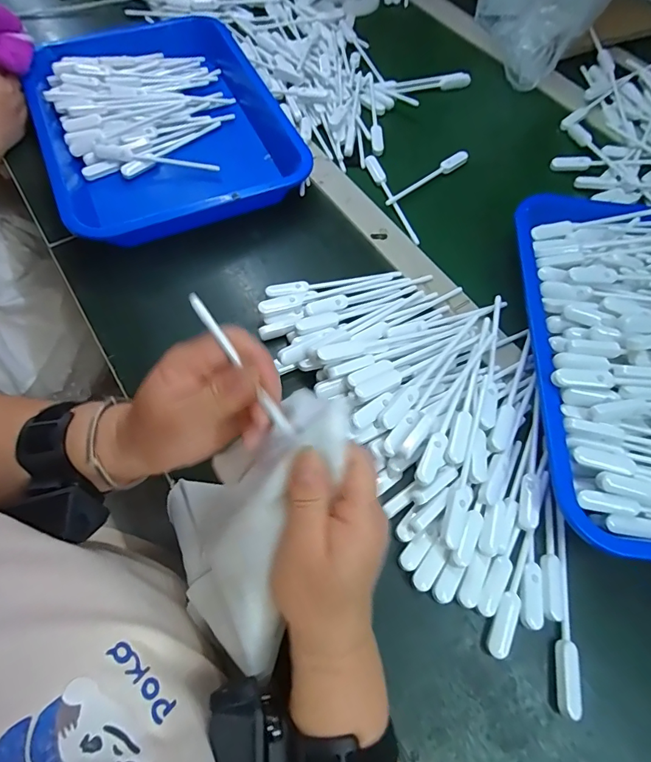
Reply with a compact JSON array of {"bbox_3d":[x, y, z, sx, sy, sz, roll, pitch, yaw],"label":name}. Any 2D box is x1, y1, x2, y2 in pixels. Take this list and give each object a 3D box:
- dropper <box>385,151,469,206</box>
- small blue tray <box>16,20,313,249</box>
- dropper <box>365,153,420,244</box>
[{"bbox_3d":[0.122,-0.245,0.526,0.139,0.015,0.016,-36,69,-17],"label":"dropper"},{"bbox_3d":[-0.189,-0.308,0.520,0.270,0.048,0.358,-20,67,-9],"label":"small blue tray"},{"bbox_3d":[0.076,-0.214,0.510,0.017,0.012,0.138,-17,66,-7],"label":"dropper"}]

